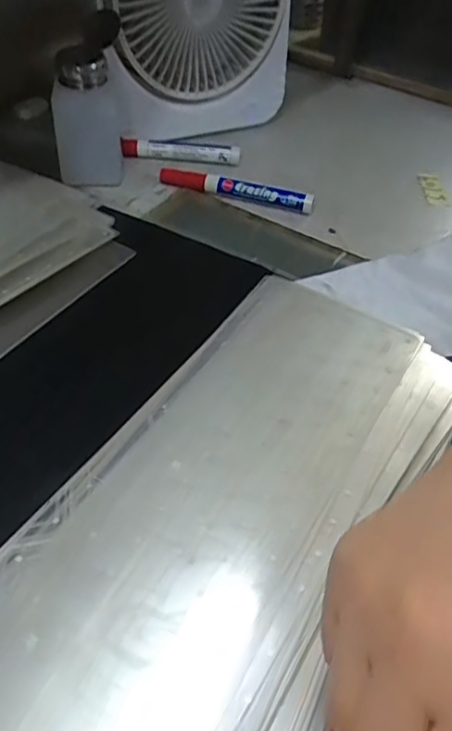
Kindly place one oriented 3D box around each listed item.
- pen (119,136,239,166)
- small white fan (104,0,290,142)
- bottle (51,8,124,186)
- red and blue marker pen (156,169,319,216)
[{"bbox_3d":[-0.043,-0.206,0.548,0.111,0.012,0.015,3,46,-2],"label":"pen"},{"bbox_3d":[-0.021,-0.300,0.519,0.171,0.194,0.051,-28,52,-26],"label":"small white fan"},{"bbox_3d":[-0.117,-0.221,0.489,0.063,0.119,0.057,-8,46,-9],"label":"bottle"},{"bbox_3d":[0.008,-0.157,0.510,0.138,0.019,0.016,15,46,9],"label":"red and blue marker pen"}]

